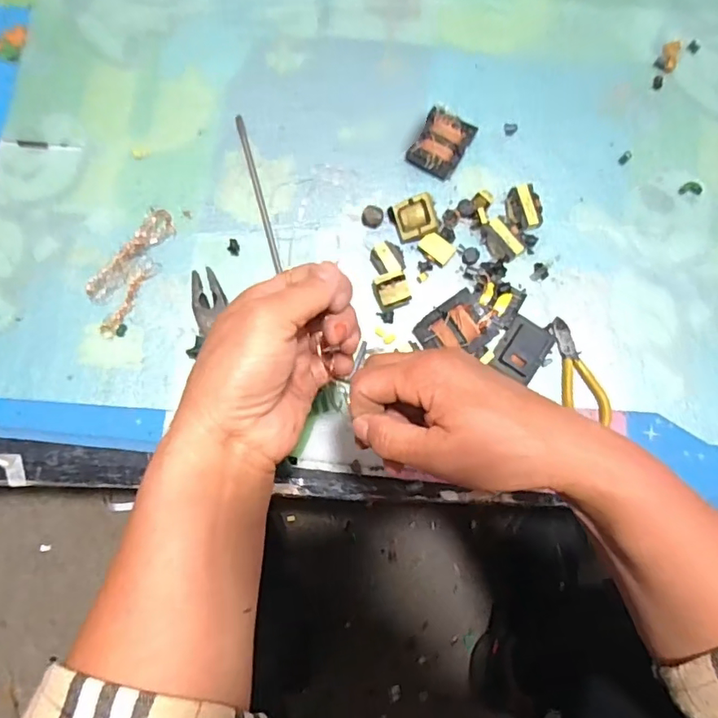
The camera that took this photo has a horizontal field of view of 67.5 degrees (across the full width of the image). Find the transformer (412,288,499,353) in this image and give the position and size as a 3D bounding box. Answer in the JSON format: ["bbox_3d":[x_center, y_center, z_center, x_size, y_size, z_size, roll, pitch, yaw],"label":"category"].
[{"bbox_3d":[0.088,-0.026,0.482,0.061,0.018,0.051,-36,82,10],"label":"transformer"}]

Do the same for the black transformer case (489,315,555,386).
[{"bbox_3d":[0.147,-0.009,0.478,0.040,0.017,0.055,35,82,6],"label":"black transformer case"}]

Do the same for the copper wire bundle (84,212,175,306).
[{"bbox_3d":[-0.213,-0.096,0.502,0.024,0.017,0.105,37,82,7],"label":"copper wire bundle"}]

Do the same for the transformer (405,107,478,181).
[{"bbox_3d":[0.081,-0.209,0.520,0.046,0.016,0.063,31,82,6],"label":"transformer"}]

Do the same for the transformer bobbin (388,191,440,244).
[{"bbox_3d":[0.052,-0.132,0.500,0.038,0.022,0.039,-19,80,-3],"label":"transformer bobbin"}]

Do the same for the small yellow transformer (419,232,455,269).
[{"bbox_3d":[0.073,-0.103,0.499,0.030,0.005,0.021,41,83,7],"label":"small yellow transformer"}]

